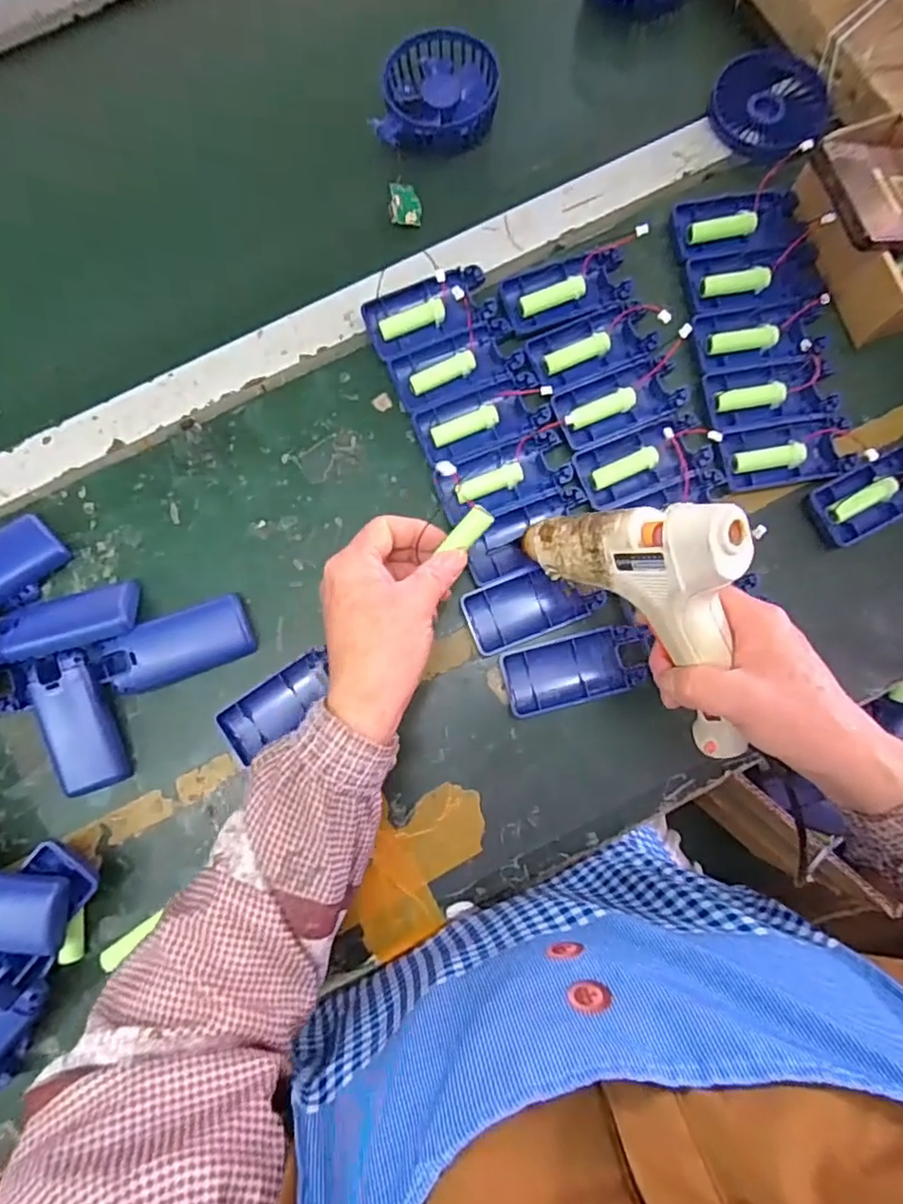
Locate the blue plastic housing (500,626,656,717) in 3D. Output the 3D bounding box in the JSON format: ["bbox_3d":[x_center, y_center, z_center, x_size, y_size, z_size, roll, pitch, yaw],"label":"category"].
[{"bbox_3d":[0.087,0.046,0.424,0.102,0.012,0.044,-15,83,0],"label":"blue plastic housing"}]

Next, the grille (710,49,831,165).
[{"bbox_3d":[0.245,-0.383,0.479,0.087,0.017,0.084,0,83,2],"label":"grille"}]

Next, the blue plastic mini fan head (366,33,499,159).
[{"bbox_3d":[-0.009,-0.396,0.484,0.085,0.021,0.096,12,83,3],"label":"blue plastic mini fan head"}]

